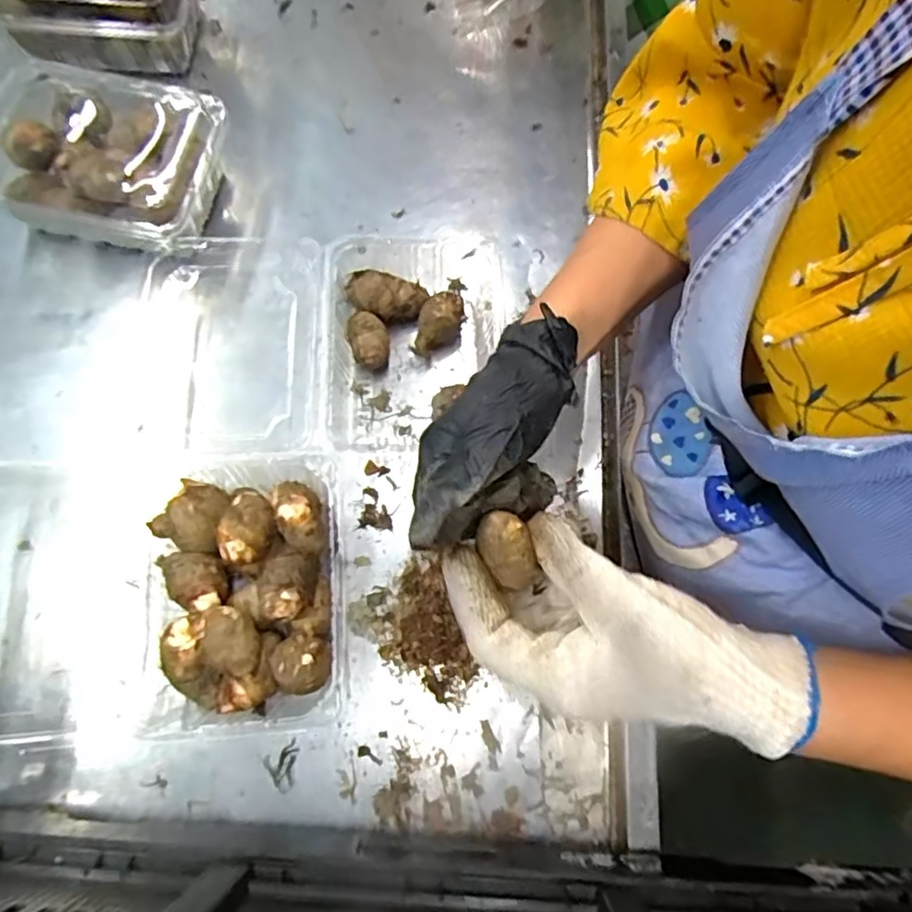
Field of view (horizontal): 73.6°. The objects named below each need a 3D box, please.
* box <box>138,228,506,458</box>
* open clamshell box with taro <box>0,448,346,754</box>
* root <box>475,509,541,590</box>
[{"bbox_3d":[-0.088,-0.096,0.468,0.264,0.054,0.187,-11,74,-6],"label":"box"},{"bbox_3d":[-0.223,0.089,0.398,0.290,0.068,0.187,-2,73,-4],"label":"open clamshell box with taro"},{"bbox_3d":[0.025,0.046,0.287,0.022,0.023,0.033,-21,75,-8],"label":"root"}]

